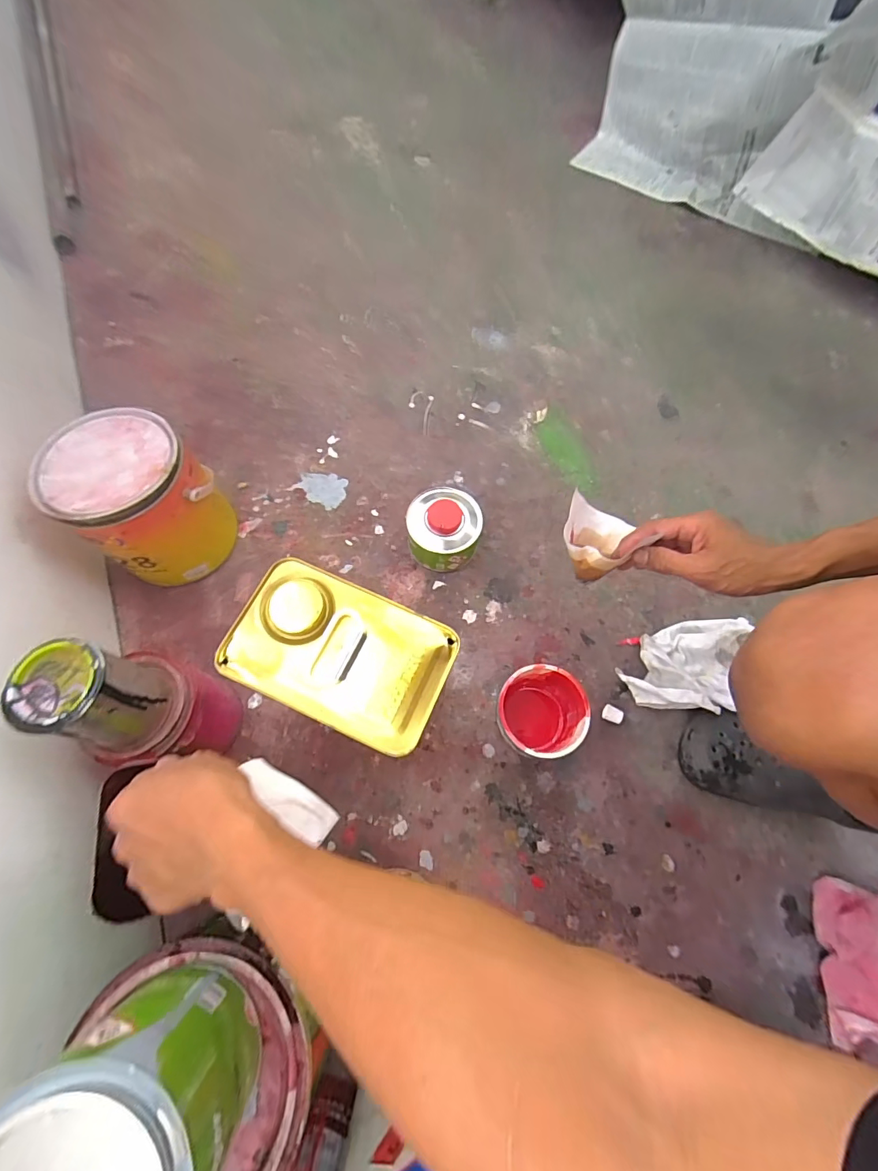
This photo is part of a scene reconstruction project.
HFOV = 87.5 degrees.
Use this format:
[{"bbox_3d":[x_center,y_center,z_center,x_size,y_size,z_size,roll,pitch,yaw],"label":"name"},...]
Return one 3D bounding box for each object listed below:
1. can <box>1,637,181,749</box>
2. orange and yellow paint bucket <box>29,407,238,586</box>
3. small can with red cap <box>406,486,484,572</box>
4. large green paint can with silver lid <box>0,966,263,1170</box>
[{"bbox_3d":[-0.294,0.095,0.400,0.077,0.100,0.074,1,69,-2],"label":"can"},{"bbox_3d":[-0.365,-0.101,0.585,0.145,0.176,0.146,0,66,0],"label":"orange and yellow paint bucket"},{"bbox_3d":[0.007,-0.080,0.633,0.097,0.078,0.098,0,66,0],"label":"small can with red cap"},{"bbox_3d":[-0.160,0.292,0.243,0.106,0.139,0.104,21,70,7],"label":"large green paint can with silver lid"}]

